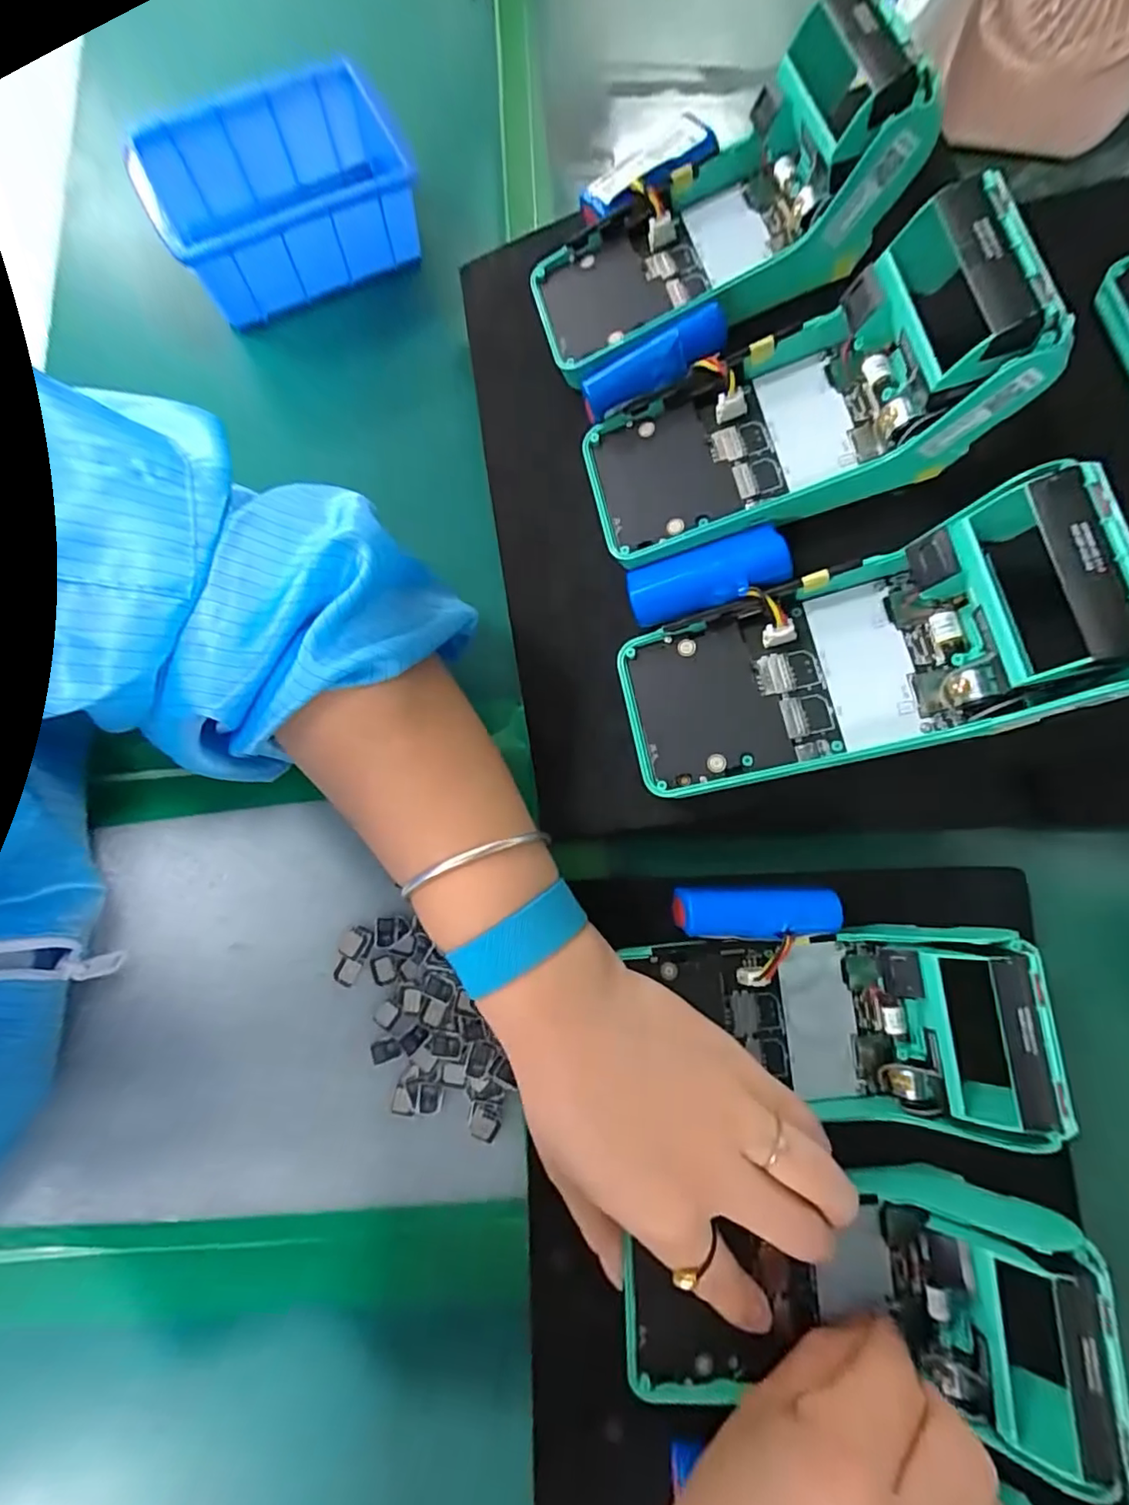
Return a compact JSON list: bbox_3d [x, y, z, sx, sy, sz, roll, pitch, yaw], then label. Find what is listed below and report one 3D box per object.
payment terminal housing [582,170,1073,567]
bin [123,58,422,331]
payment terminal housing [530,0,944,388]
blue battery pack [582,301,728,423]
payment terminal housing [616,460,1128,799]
[{"bbox_3d":[0.098,-0.143,0.254,0.170,0.068,0.087,-14,78,30],"label":"payment terminal housing"},{"bbox_3d":[-0.165,-0.321,0.338,0.153,0.057,0.098,-26,81,-5],"label":"bin"},{"bbox_3d":[0.067,-0.236,0.265,0.163,0.059,0.085,-12,79,27],"label":"payment terminal housing"},{"bbox_3d":[0.040,-0.174,0.262,0.067,0.018,0.021,-23,80,16],"label":"blue battery pack"},{"bbox_3d":[0.111,-0.034,0.232,0.173,0.057,0.080,-15,78,35],"label":"payment terminal housing"}]

